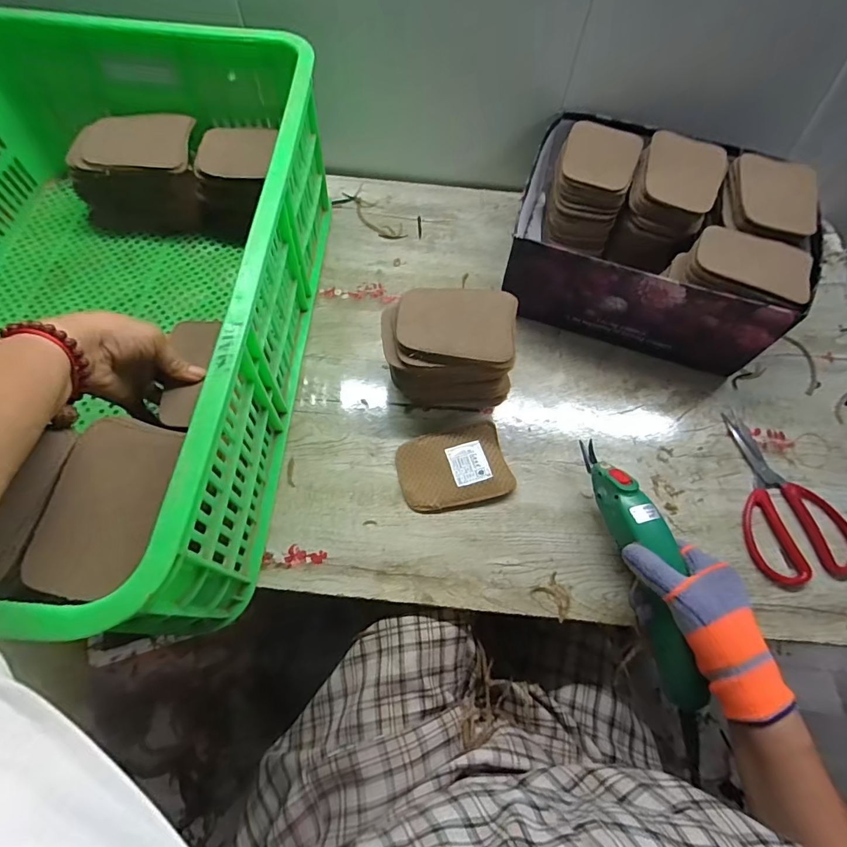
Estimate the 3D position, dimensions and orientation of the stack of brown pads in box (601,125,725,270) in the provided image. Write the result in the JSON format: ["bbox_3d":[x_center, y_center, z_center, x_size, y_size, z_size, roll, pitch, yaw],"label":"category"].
[{"bbox_3d":[0.299,-0.273,0.567,0.095,0.105,0.136,23,66,9],"label":"stack of brown pads in box"}]

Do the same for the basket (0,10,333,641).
[{"bbox_3d":[-0.347,-0.150,0.466,0.434,0.201,0.638,3,64,-1],"label":"basket"}]

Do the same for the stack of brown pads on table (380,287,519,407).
[{"bbox_3d":[0.027,-0.079,0.505,0.138,0.092,0.098,-5,64,-5],"label":"stack of brown pads on table"}]

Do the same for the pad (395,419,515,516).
[{"bbox_3d":[0.033,0.049,0.492,0.117,0.010,0.084,-13,65,-9],"label":"pad"}]

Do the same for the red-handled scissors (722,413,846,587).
[{"bbox_3d":[0.383,0.075,0.490,0.106,0.011,0.181,-4,64,-5],"label":"red-handled scissors"}]

